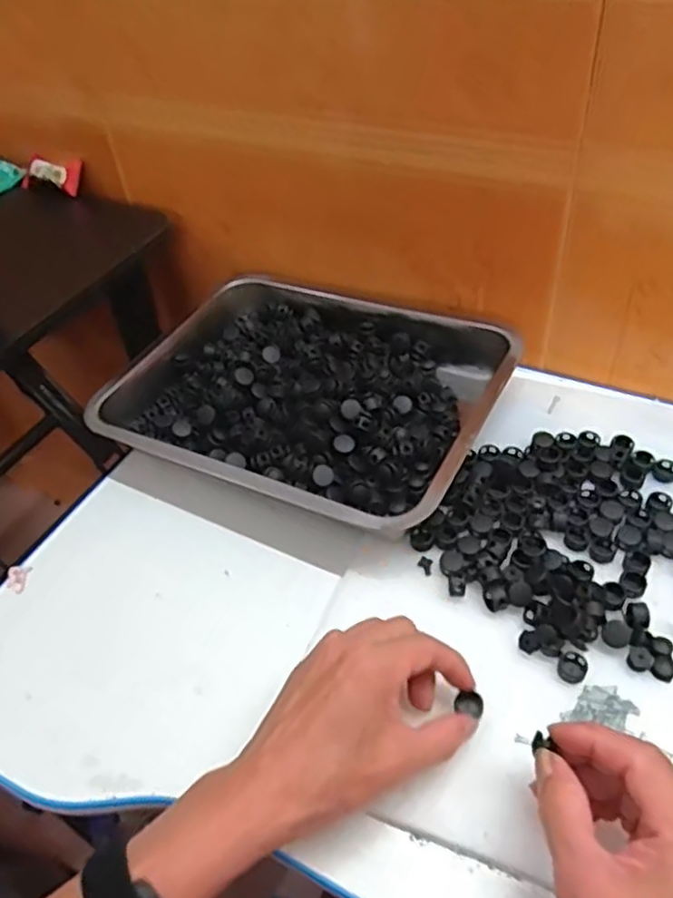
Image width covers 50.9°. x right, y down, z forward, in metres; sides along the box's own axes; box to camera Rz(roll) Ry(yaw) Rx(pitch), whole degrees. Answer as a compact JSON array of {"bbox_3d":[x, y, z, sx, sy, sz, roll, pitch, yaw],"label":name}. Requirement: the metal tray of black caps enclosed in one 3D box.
[{"bbox_3d":[-0.021,-0.058,0.598,0.309,0.047,0.246,19,51,23],"label":"metal tray of black caps"}]

